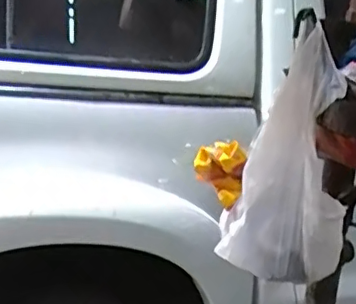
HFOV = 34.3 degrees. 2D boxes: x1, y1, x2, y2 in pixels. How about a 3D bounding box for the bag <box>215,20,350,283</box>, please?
[{"bbox_3d":[0.164,0.015,0.856,0.168,0.372,0.106,9,15,10],"label":"bag"}]

